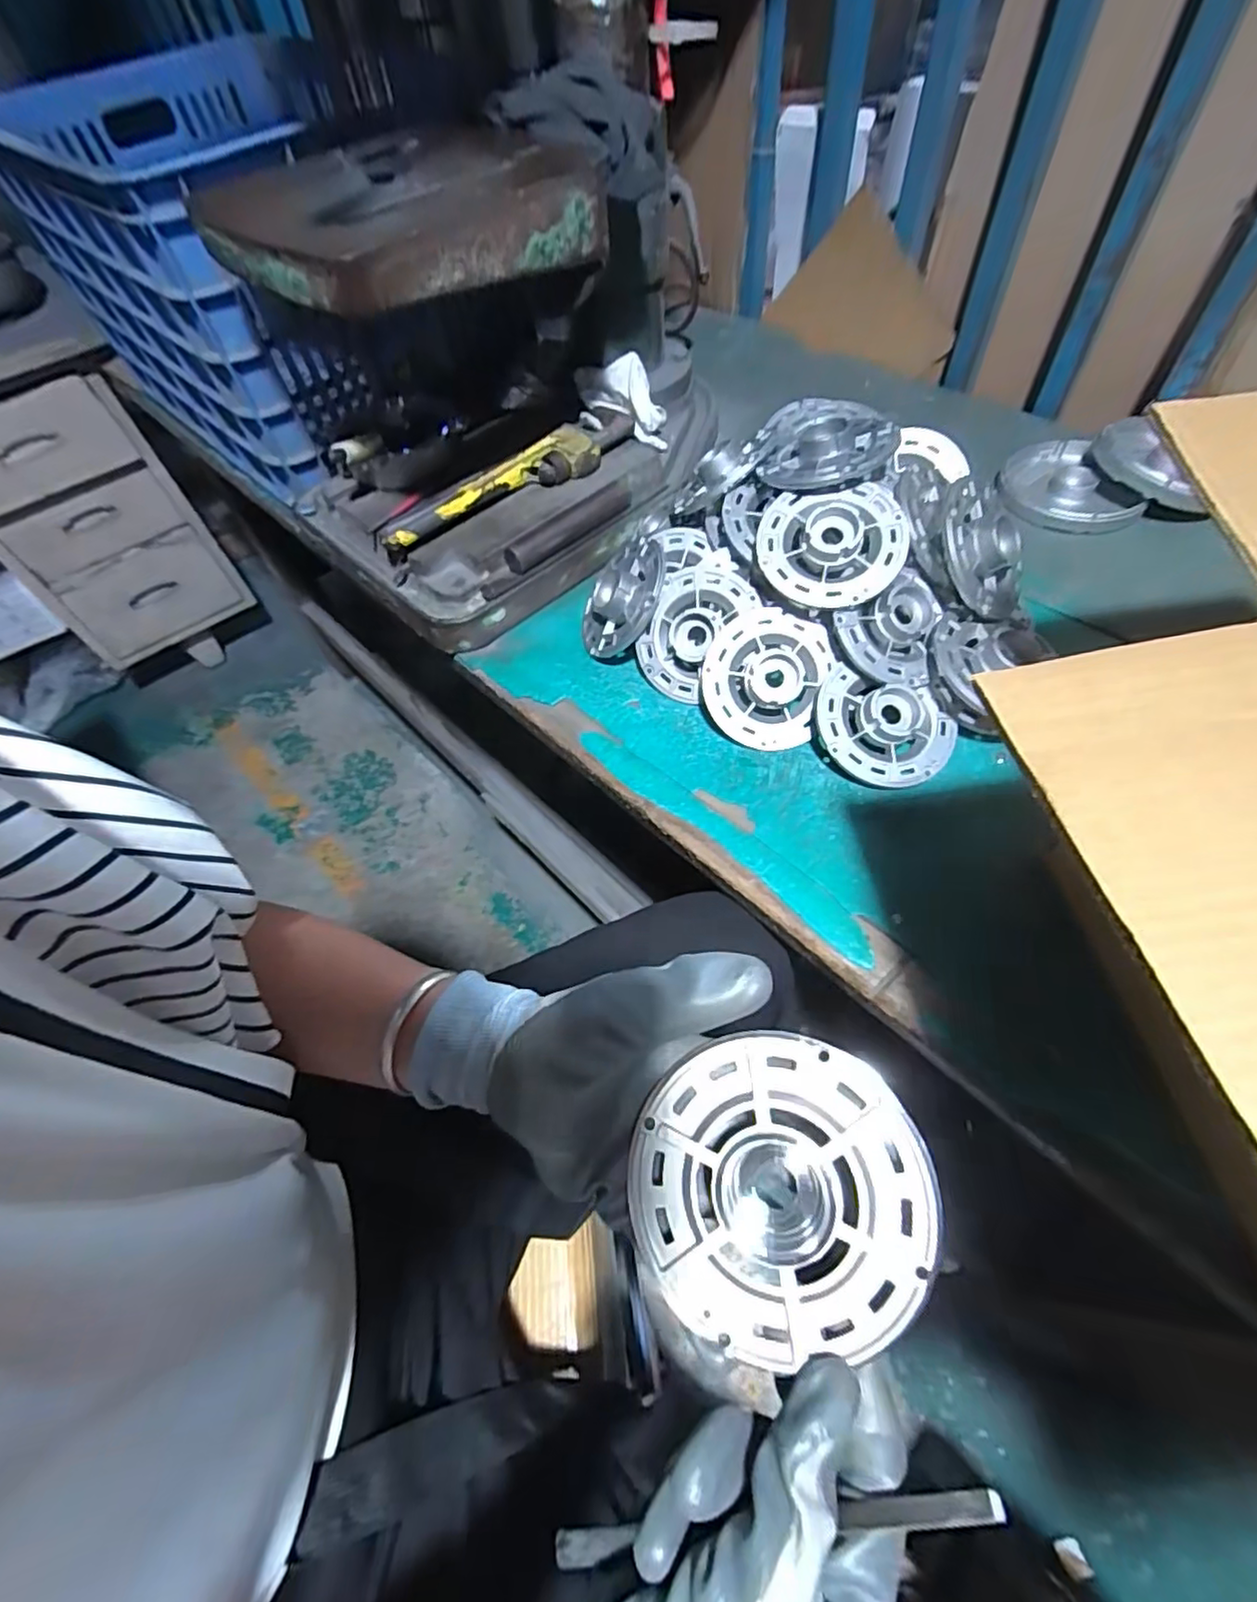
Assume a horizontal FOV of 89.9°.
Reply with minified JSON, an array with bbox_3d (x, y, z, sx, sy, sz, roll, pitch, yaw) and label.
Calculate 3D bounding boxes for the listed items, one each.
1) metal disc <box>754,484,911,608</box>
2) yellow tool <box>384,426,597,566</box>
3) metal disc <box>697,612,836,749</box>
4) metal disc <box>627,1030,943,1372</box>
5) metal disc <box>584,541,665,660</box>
[{"bbox_3d":[0.157,-0.196,0.483,0.110,0.019,0.094,-3,81,8],"label":"metal disc"},{"bbox_3d":[-0.135,-0.306,0.620,0.228,0.028,0.055,-34,61,-16],"label":"yellow tool"},{"bbox_3d":[0.114,-0.099,0.511,0.105,0.032,0.113,15,93,1],"label":"metal disc"},{"bbox_3d":[0.055,0.145,0.236,0.109,0.007,0.104,-4,73,13],"label":"metal disc"},{"bbox_3d":[-0.011,-0.182,0.569,0.101,0.021,0.086,-30,59,36],"label":"metal disc"}]

